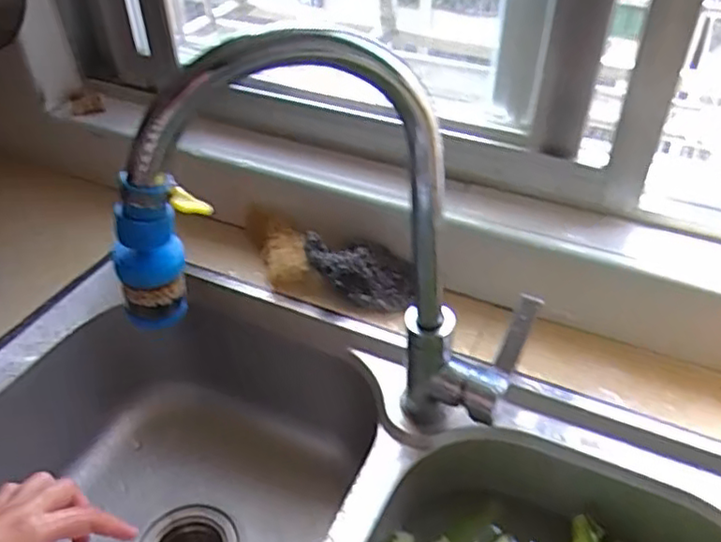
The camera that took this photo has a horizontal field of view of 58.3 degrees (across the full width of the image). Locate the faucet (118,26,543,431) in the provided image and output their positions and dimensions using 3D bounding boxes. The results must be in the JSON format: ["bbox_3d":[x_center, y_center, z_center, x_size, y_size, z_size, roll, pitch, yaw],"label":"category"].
[{"bbox_3d":[-0.002,0.007,0.479,0.317,0.359,0.073,-8,41,-8],"label":"faucet"}]

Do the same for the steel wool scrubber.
[{"bbox_3d":[0.002,0.002,0.709,0.133,0.061,0.064,15,43,18],"label":"steel wool scrubber"}]

